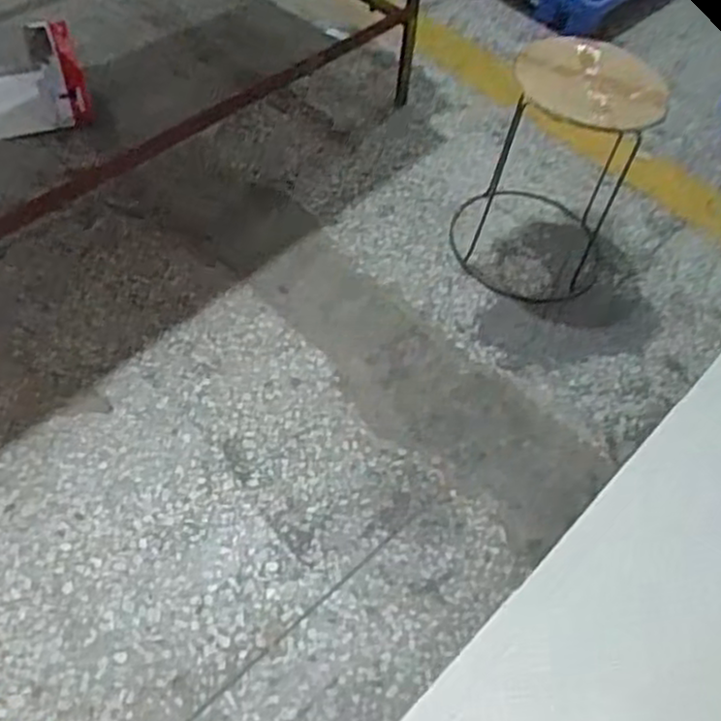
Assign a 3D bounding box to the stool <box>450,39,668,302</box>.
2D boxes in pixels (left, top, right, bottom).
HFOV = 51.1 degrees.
[{"bbox_3d":[0.404,-0.422,1.577,0.333,0.457,0.362,3,53,-5],"label":"stool"}]

